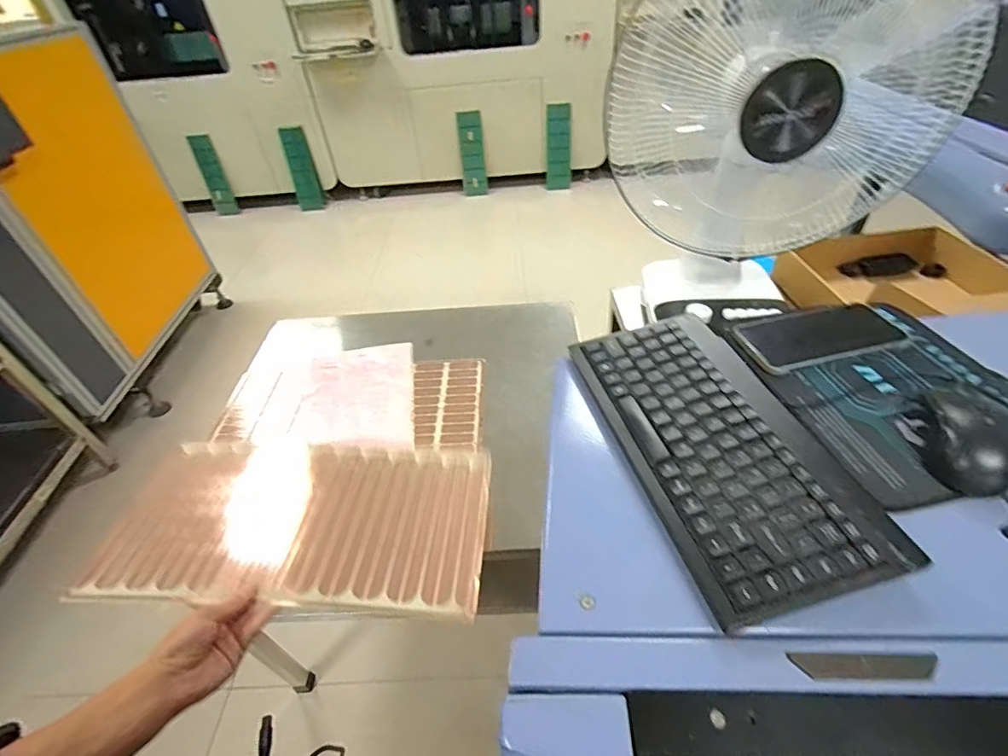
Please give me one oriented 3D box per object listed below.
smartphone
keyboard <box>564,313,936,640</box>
[{"bbox_3d":[0.335,-0.047,0.509,0.162,0.005,0.083,-12,43,-7],"label":"smartphone"},{"bbox_3d":[0.171,0.048,0.409,0.147,0.028,0.286,-13,44,-9],"label":"keyboard"}]

